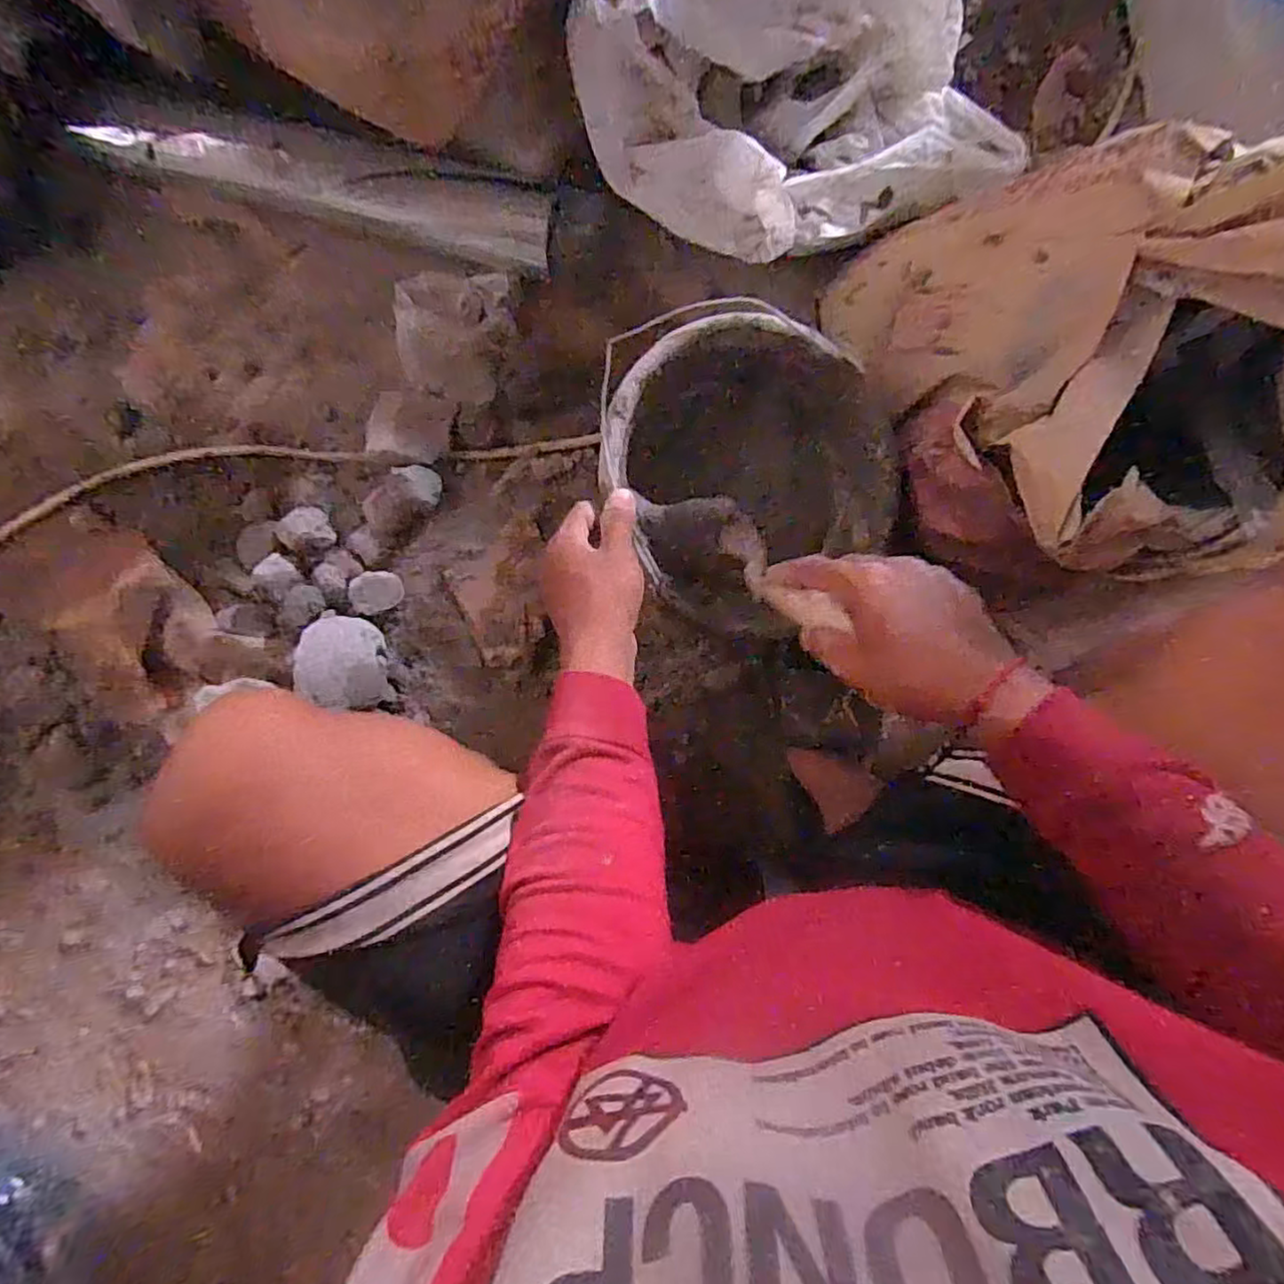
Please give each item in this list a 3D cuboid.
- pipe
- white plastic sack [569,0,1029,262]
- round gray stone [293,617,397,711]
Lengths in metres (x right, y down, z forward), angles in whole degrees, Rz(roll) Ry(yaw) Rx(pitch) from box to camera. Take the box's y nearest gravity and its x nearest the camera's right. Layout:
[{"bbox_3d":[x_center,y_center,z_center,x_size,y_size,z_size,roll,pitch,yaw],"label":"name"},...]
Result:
[{"bbox_3d":[-0.272,-0.402,0.584,0.388,0.070,0.063,11,97,-4],"label":"pipe"},{"bbox_3d":[0.131,-0.453,0.552,0.360,0.100,0.219,-15,97,-2],"label":"white plastic sack"},{"bbox_3d":[-0.293,0.024,0.660,0.069,0.057,0.097,-5,98,-2],"label":"round gray stone"}]

